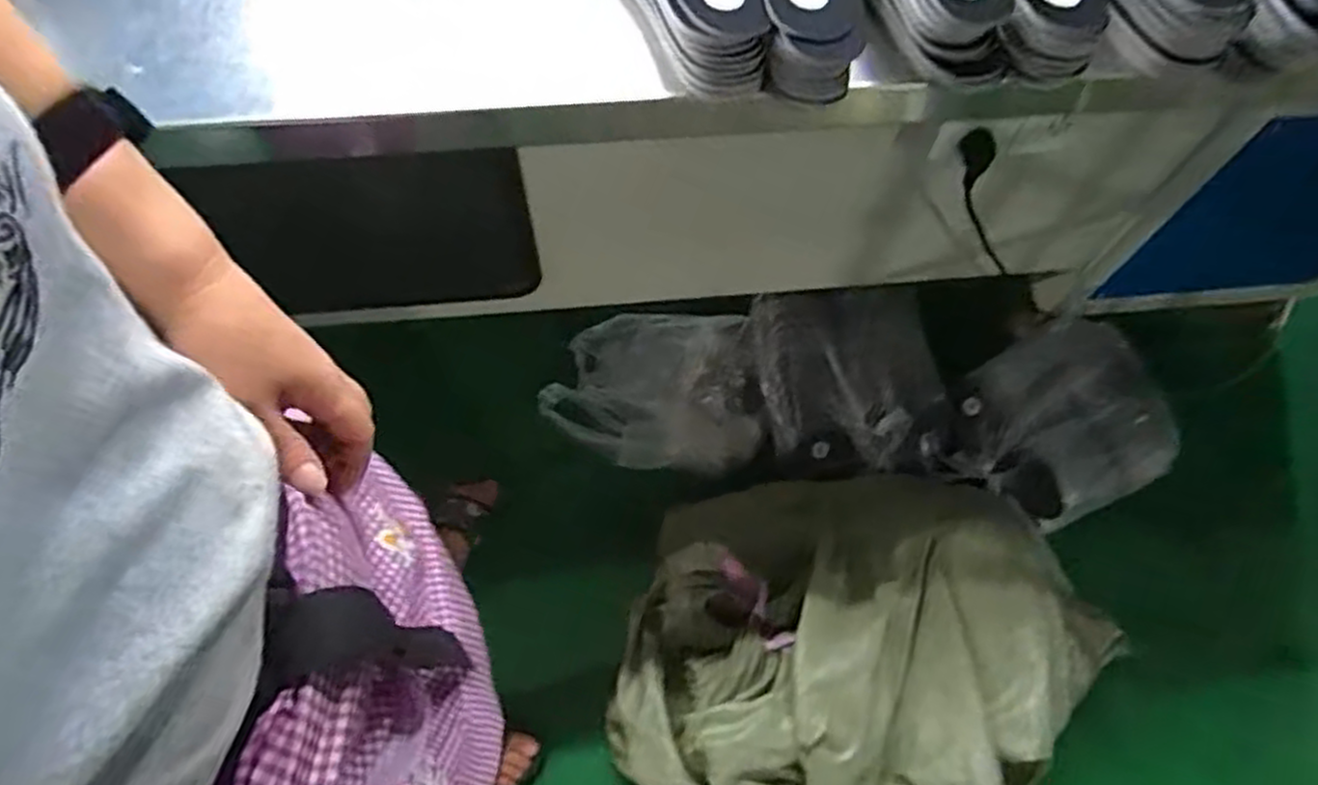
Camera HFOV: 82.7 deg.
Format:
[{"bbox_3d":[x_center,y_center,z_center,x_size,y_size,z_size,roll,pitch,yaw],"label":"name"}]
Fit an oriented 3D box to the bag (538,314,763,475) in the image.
[{"bbox_3d":[-0.014,0.000,1.176,0.348,0.142,0.252,3,64,0],"label":"bag"}]

